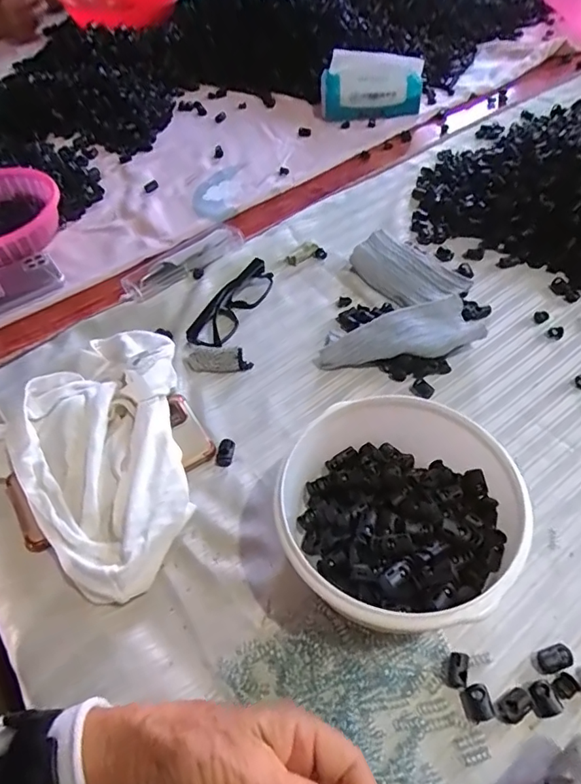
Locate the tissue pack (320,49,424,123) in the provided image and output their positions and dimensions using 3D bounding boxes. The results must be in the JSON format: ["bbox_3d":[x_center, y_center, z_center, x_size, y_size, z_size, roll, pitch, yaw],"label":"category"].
[{"bbox_3d":[0.130,-0.502,0.818,0.166,0.086,0.055,8,53,11],"label":"tissue pack"}]

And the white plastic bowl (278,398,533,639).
[{"bbox_3d":[0.075,0.090,0.357,0.158,0.081,0.159,-3,50,4],"label":"white plastic bowl"}]

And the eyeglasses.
[{"bbox_3d":[-0.066,-0.100,0.563,0.038,0.021,0.132,20,55,21],"label":"eyeglasses"}]

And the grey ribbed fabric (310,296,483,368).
[{"bbox_3d":[0.108,-0.049,0.490,0.155,0.031,0.056,-18,51,-8],"label":"grey ribbed fabric"}]

